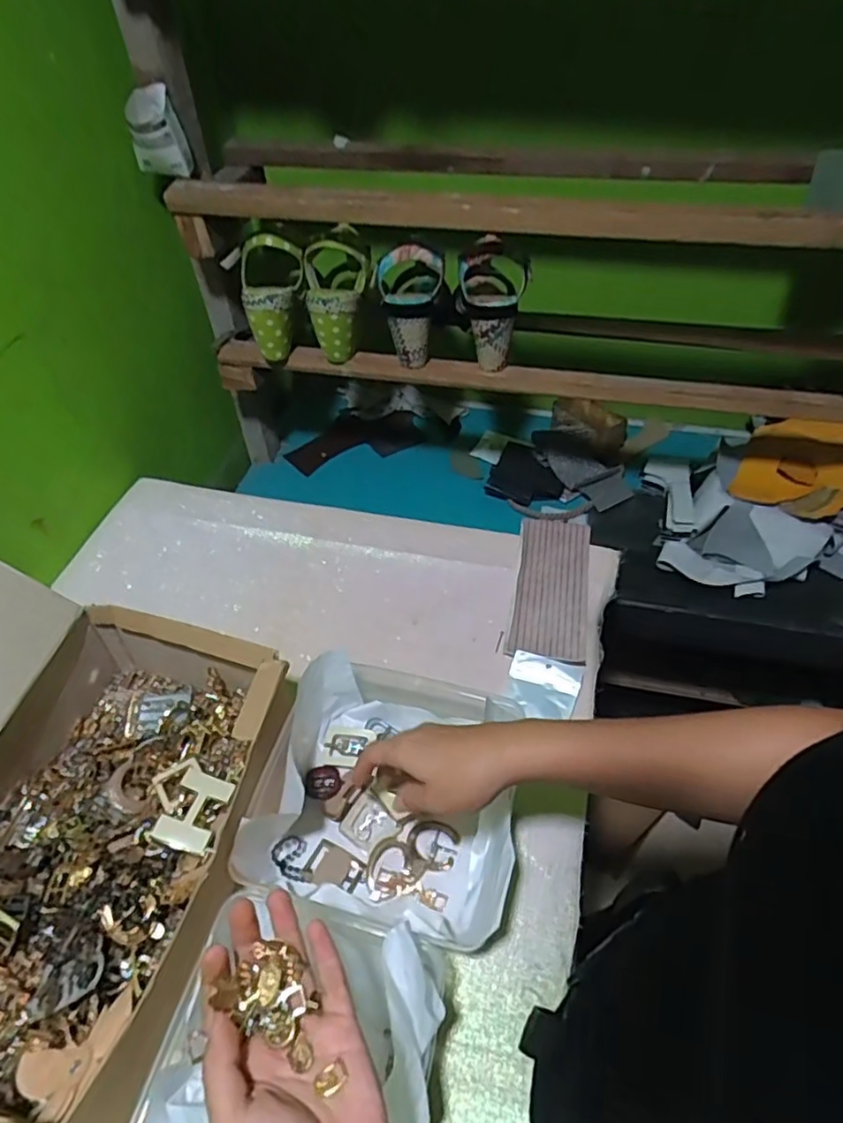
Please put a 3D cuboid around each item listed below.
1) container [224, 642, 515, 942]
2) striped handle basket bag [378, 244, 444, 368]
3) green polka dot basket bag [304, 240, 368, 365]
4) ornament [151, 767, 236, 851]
[{"bbox_3d":[-0.025,0.181,0.521,0.201,0.092,0.206,9,49,9],"label":"container"},{"bbox_3d":[-0.011,-0.315,0.761,0.080,0.130,0.088,-3,47,-2],"label":"striped handle basket bag"},{"bbox_3d":[-0.101,-0.325,0.777,0.078,0.127,0.086,-7,47,-5],"label":"green polka dot basket bag"},{"bbox_3d":[-0.174,0.190,0.481,0.040,0.006,0.056,21,45,0],"label":"ornament"}]

